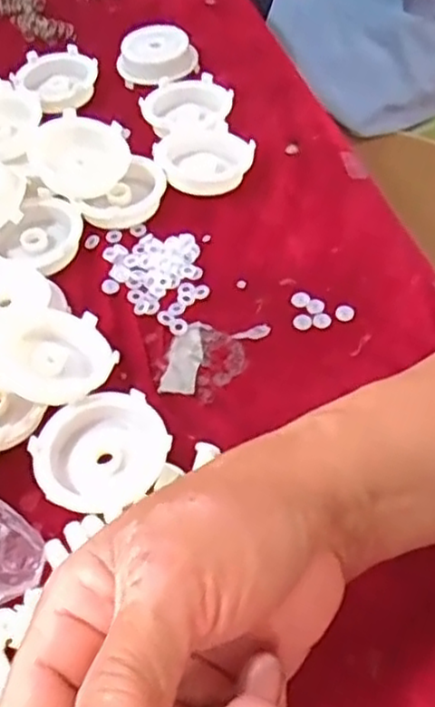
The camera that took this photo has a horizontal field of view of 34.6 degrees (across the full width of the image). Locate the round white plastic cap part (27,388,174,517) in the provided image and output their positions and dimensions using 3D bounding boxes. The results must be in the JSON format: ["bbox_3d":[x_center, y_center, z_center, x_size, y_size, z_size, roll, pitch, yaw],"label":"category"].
[{"bbox_3d":[-0.053,0.045,0.317,0.058,0.015,0.053,-3,52,3],"label":"round white plastic cap part"}]

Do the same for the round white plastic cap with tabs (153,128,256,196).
[{"bbox_3d":[-0.008,-0.116,0.421,0.053,0.017,0.051,-3,52,3],"label":"round white plastic cap with tabs"}]

